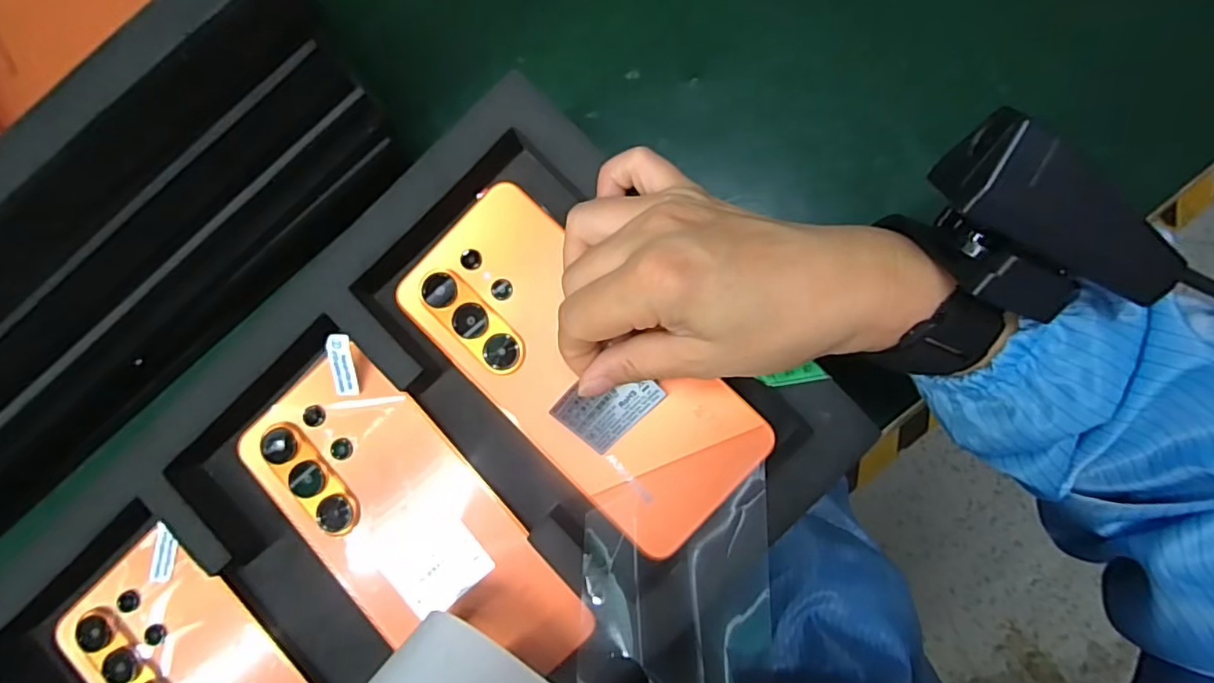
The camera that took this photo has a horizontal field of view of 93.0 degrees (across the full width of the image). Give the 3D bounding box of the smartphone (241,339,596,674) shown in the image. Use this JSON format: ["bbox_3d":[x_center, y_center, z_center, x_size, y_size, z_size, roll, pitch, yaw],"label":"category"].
[{"bbox_3d":[-0.086,0.082,0.251,0.073,0.015,0.165,-44,83,1],"label":"smartphone"}]

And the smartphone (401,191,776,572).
[{"bbox_3d":[-0.013,0.010,0.249,0.169,0.014,0.075,44,91,6],"label":"smartphone"}]

